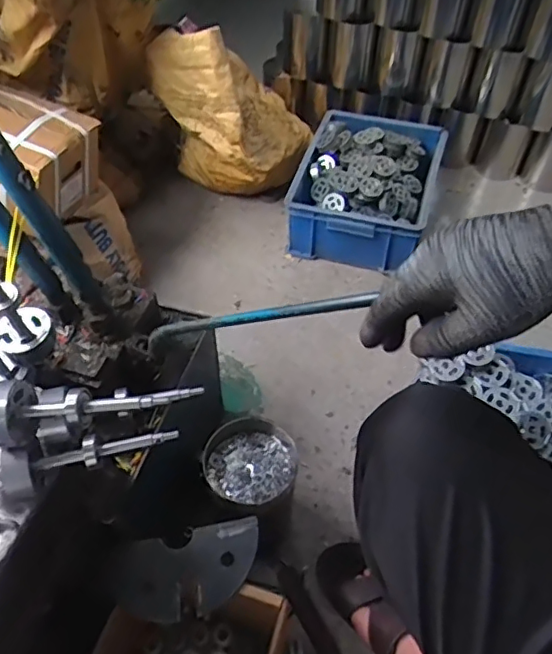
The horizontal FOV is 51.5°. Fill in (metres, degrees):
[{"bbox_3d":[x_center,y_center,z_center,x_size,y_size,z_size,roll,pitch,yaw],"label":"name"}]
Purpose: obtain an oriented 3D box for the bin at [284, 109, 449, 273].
[{"bbox_3d":[0.217,-0.339,1.365,0.307,0.166,0.448,15,52,11],"label":"bin"}]

